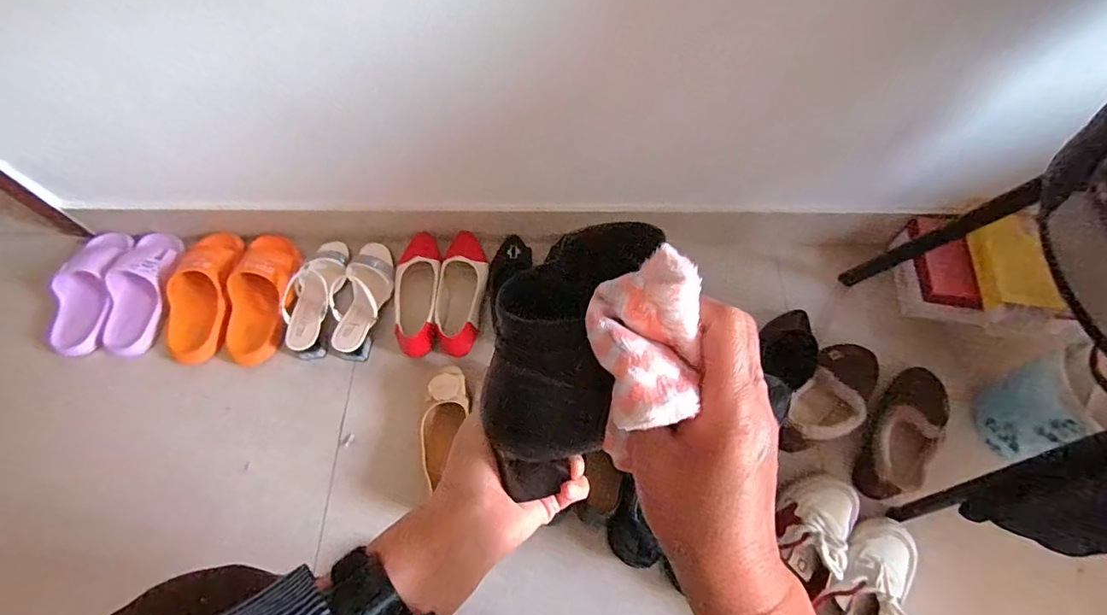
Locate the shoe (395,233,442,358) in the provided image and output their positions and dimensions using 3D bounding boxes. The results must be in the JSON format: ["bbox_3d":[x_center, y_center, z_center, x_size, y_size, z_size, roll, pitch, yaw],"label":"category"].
[{"bbox_3d":[-0.251,-0.033,0.924,0.085,0.054,0.259,-1,64,-1],"label":"shoe"}]

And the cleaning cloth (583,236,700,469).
[{"bbox_3d":[0.043,0.012,0.230,0.049,0.025,0.079,1,64,0],"label":"cleaning cloth"}]

